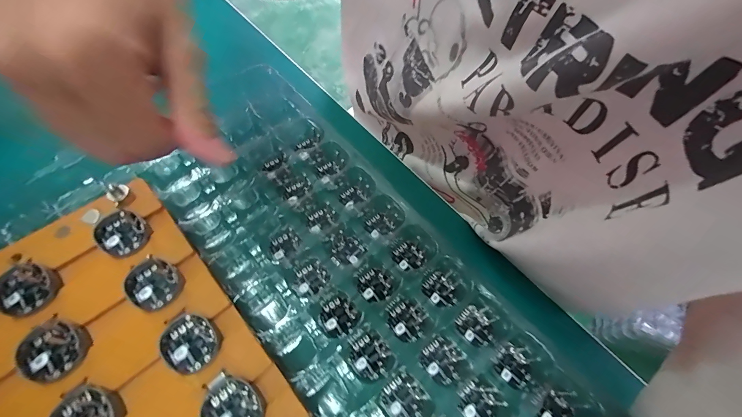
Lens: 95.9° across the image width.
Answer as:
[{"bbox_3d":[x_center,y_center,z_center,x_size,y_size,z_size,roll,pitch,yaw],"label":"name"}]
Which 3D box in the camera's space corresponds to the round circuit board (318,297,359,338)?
[{"bbox_3d":[-0.022,0.072,0.221,0.024,0.004,0.025,1,60,-2],"label":"round circuit board"}]

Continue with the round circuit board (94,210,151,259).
[{"bbox_3d":[-0.147,0.014,0.198,0.030,0.005,0.024,35,65,16],"label":"round circuit board"}]

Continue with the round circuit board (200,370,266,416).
[{"bbox_3d":[-0.068,0.096,0.161,0.032,0.005,0.025,31,64,15],"label":"round circuit board"}]

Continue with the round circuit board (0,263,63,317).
[{"bbox_3d":[-0.184,0.043,0.178,0.029,0.006,0.025,18,61,8],"label":"round circuit board"}]

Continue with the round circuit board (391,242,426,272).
[{"bbox_3d":[0.027,0.034,0.242,0.020,0.004,0.022,1,60,-2],"label":"round circuit board"}]

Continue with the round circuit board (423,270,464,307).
[{"bbox_3d":[0.051,0.055,0.233,0.027,0.004,0.024,-5,61,-5],"label":"round circuit board"}]

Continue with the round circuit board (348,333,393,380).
[{"bbox_3d":[0.000,0.094,0.212,0.025,0.004,0.025,1,60,-2],"label":"round circuit board"}]

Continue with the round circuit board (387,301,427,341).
[{"bbox_3d":[0.024,0.074,0.223,0.023,0.004,0.025,1,60,-2],"label":"round circuit board"}]

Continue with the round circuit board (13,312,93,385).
[{"bbox_3d":[-0.158,0.070,0.166,0.029,0.007,0.027,1,60,-2],"label":"round circuit board"}]

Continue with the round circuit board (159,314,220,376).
[{"bbox_3d":[-0.094,0.069,0.173,0.029,0.005,0.024,38,66,18],"label":"round circuit board"}]

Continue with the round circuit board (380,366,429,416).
[{"bbox_3d":[0.020,0.115,0.202,0.025,0.004,0.026,1,60,-2],"label":"round circuit board"}]

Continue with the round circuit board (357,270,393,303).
[{"bbox_3d":[0.003,0.053,0.233,0.023,0.004,0.023,1,60,-2],"label":"round circuit board"}]

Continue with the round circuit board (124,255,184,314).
[{"bbox_3d":[-0.122,0.042,0.186,0.031,0.006,0.026,22,62,10],"label":"round circuit board"}]

